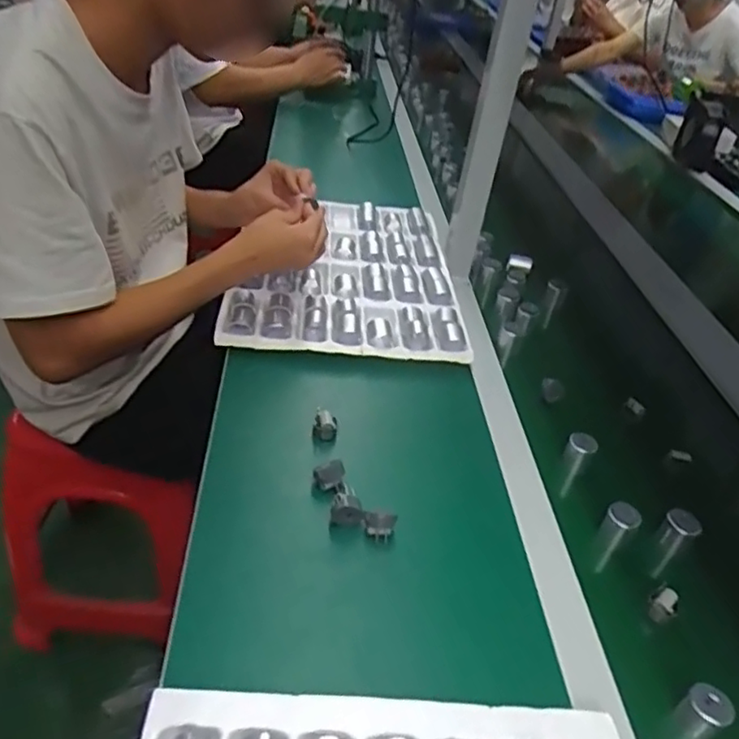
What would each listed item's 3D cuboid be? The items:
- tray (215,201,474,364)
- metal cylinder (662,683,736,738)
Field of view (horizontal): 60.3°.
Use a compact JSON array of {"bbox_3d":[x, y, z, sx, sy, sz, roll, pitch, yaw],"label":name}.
[{"bbox_3d":[-0.037,-0.155,0.924,0.307,0.024,0.419,2,39,-6],"label":"tray"},{"bbox_3d":[0.246,0.268,0.483,0.031,0.065,0.029,4,39,-3],"label":"metal cylinder"}]

